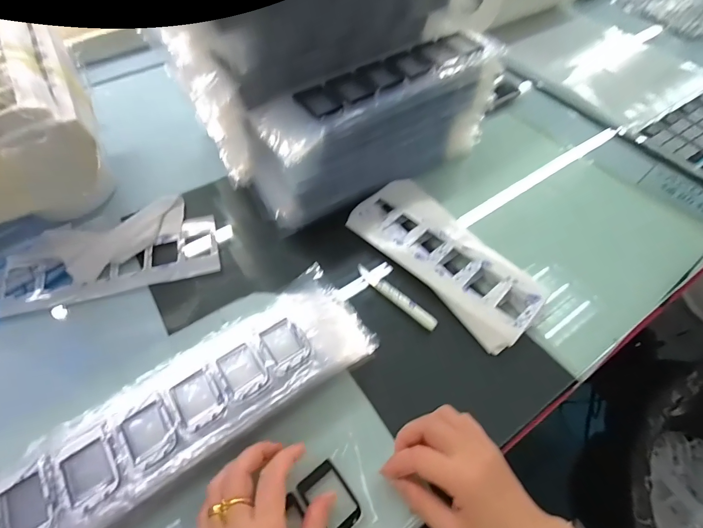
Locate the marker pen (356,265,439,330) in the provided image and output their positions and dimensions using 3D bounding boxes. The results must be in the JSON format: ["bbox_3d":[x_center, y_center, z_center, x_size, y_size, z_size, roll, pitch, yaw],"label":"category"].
[{"bbox_3d":[0.048,0.034,0.403,0.106,0.010,0.014,37,63,22],"label":"marker pen"}]

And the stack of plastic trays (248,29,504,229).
[{"bbox_3d":[0.031,-0.166,0.460,0.328,0.140,0.087,-28,61,-17],"label":"stack of plastic trays"}]

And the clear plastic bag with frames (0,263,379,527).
[{"bbox_3d":[-0.130,0.121,0.316,0.317,0.050,0.097,-30,61,-19],"label":"clear plastic bag with frames"}]

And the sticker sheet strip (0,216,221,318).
[{"bbox_3d":[-0.277,-0.001,0.432,0.232,0.010,0.081,-15,57,-10],"label":"sticker sheet strip"}]

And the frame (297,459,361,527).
[{"bbox_3d":[-0.018,0.194,0.304,0.034,0.005,0.050,-34,62,-22],"label":"frame"}]

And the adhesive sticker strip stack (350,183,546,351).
[{"bbox_3d":[0.107,-0.018,0.424,0.112,0.016,0.236,-35,63,-21],"label":"adhesive sticker strip stack"}]

